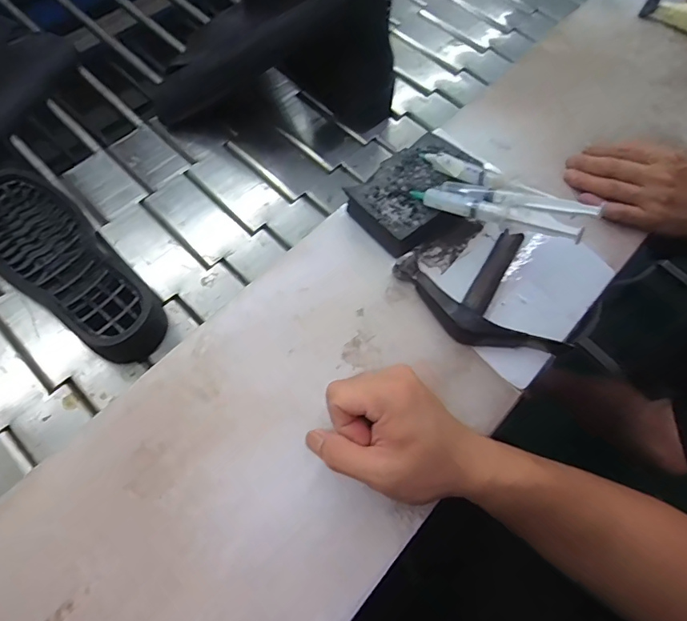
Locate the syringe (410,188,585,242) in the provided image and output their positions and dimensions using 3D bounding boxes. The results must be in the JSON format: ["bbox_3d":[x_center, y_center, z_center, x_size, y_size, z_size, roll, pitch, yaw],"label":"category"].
[{"bbox_3d":[0.127,-0.088,0.394,0.155,0.015,0.015,25,64,36],"label":"syringe"}]

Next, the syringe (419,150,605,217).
[{"bbox_3d":[0.141,-0.117,0.412,0.032,0.017,0.175,-40,51,-19],"label":"syringe"}]

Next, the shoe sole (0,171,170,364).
[{"bbox_3d":[-0.298,-0.053,0.470,0.101,0.043,0.280,-41,74,-19],"label":"shoe sole"}]

